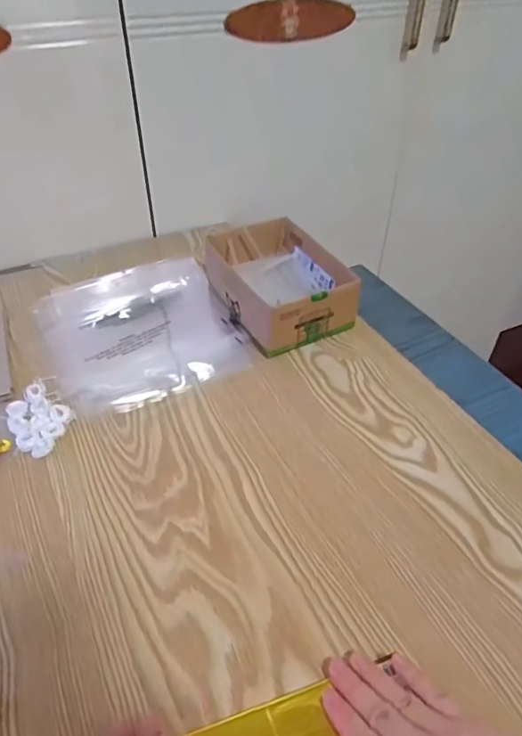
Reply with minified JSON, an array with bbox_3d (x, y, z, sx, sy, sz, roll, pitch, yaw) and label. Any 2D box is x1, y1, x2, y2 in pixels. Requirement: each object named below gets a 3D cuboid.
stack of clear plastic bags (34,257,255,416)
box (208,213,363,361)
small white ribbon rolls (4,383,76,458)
[{"bbox_3d":[-0.145,-0.050,0.637,0.217,0.015,0.249,-19,46,-20],"label":"stack of clear plastic bags"},{"bbox_3d":[0.020,-0.106,0.643,0.126,0.069,0.184,-18,46,-20],"label":"box"},{"bbox_3d":[-0.226,0.052,0.521,0.083,0.011,0.058,29,50,28],"label":"small white ribbon rolls"}]

